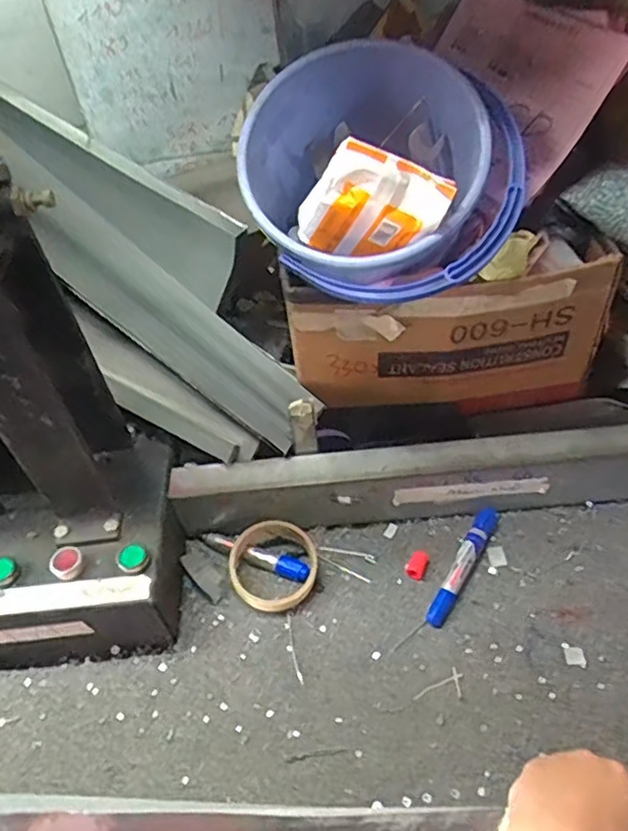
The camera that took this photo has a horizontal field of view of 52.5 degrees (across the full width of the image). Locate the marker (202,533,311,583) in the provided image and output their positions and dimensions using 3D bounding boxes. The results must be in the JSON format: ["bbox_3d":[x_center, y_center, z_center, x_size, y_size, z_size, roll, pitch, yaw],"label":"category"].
[{"bbox_3d":[-0.063,0.144,0.661,0.127,0.017,0.020,14,49,19],"label":"marker"}]

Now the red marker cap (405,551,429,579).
[{"bbox_3d":[0.104,0.150,0.645,0.020,0.019,0.024,18,51,23],"label":"red marker cap"}]

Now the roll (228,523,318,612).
[{"bbox_3d":[-0.039,0.152,0.641,0.088,0.015,0.085,0,68,-1],"label":"roll"}]

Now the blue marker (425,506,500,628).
[{"bbox_3d":[0.152,0.146,0.641,0.021,0.018,0.146,21,52,25],"label":"blue marker"}]

